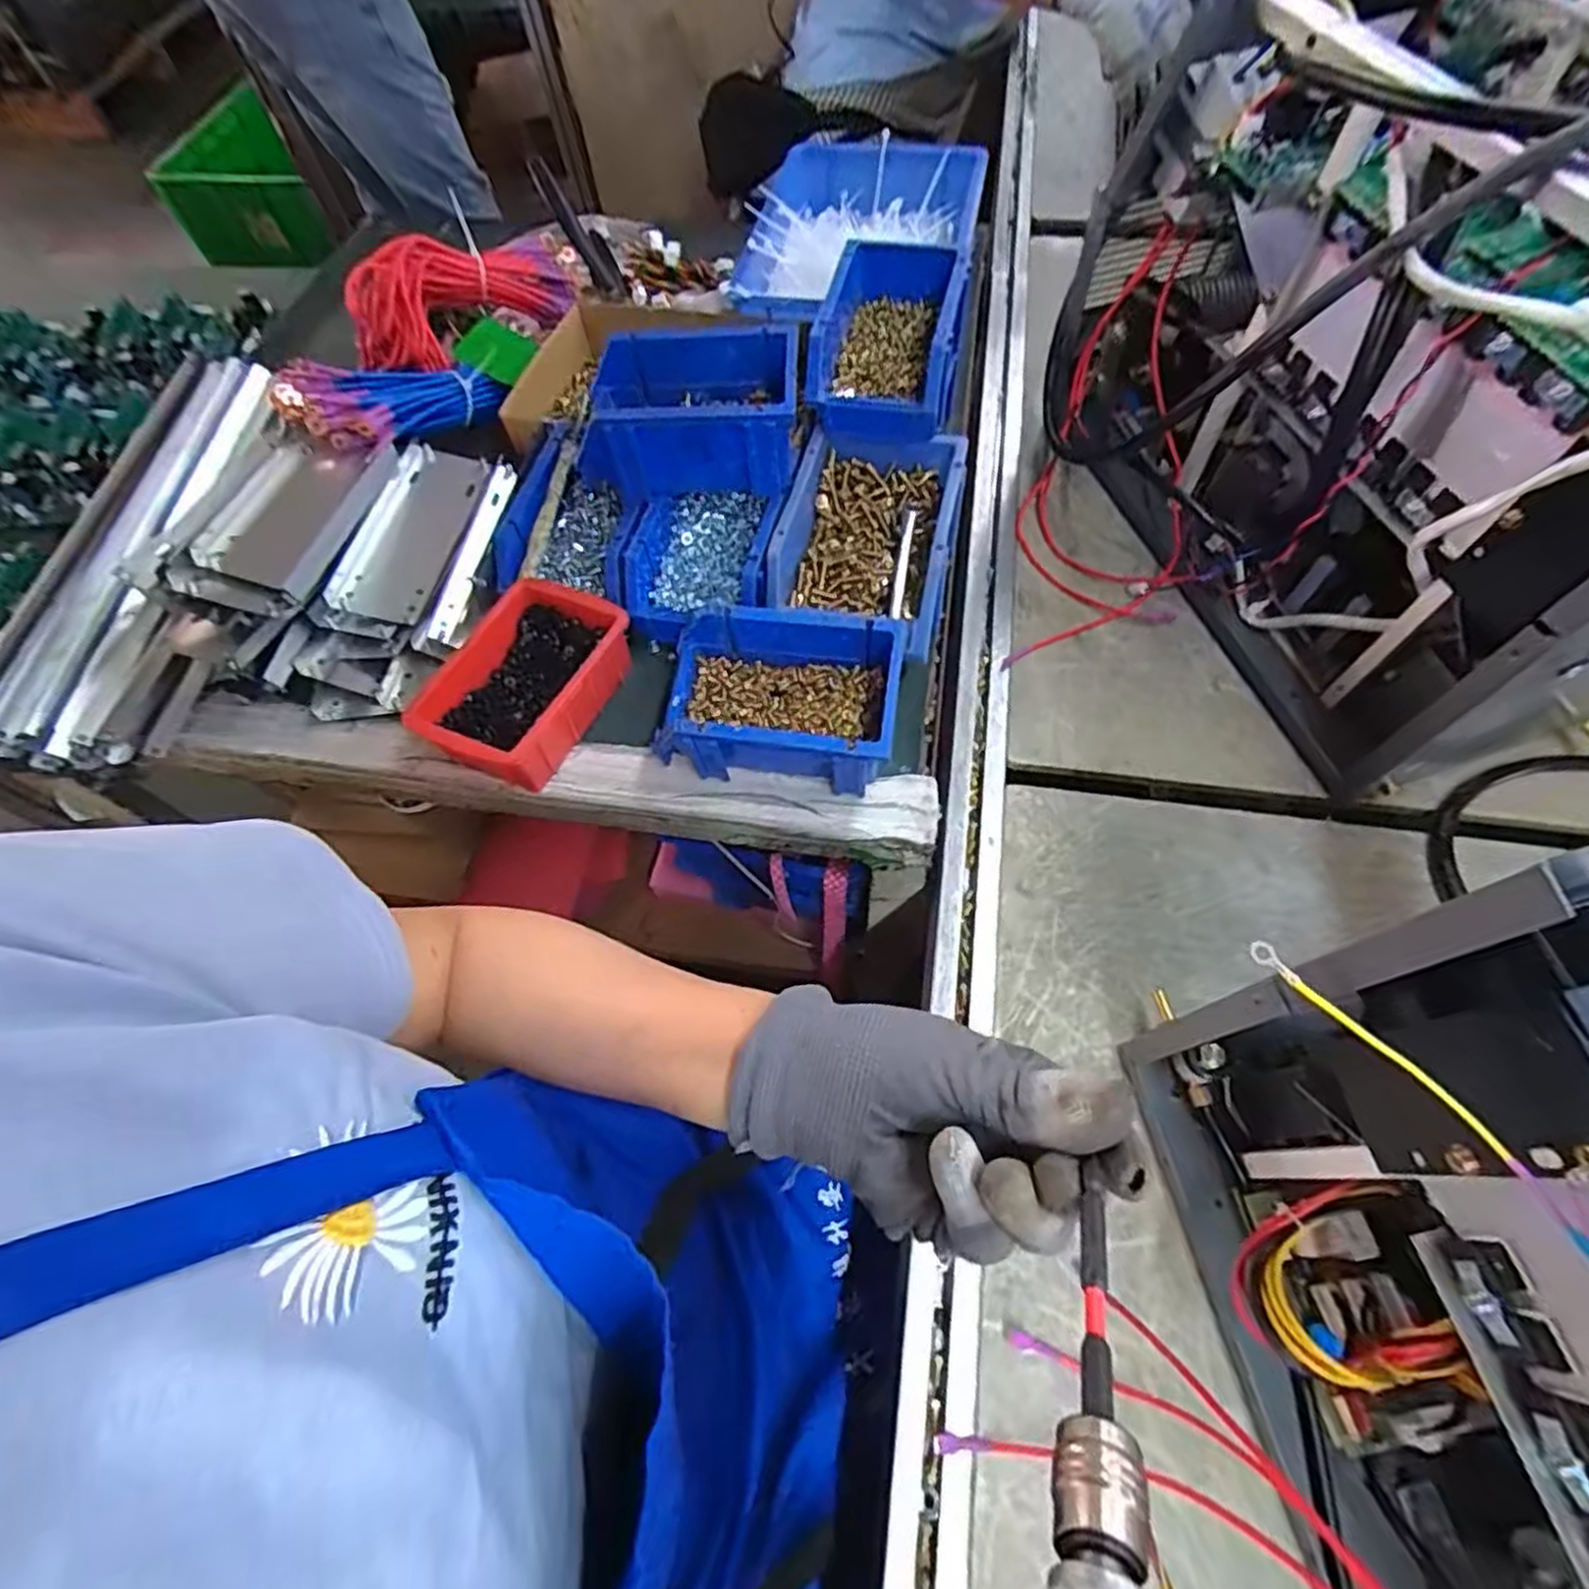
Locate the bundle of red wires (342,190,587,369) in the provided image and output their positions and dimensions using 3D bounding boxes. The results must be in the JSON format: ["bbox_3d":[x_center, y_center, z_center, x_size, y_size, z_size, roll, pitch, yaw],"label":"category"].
[{"bbox_3d":[-0.312,-0.472,0.690,0.108,0.090,0.216,33,70,19],"label":"bundle of red wires"}]

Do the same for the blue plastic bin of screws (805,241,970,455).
[{"bbox_3d":[0.077,-0.359,0.584,0.102,0.065,0.170,12,65,10],"label":"blue plastic bin of screws"}]

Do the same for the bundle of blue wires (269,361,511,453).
[{"bbox_3d":[-0.328,-0.330,0.626,0.168,0.037,0.079,-30,63,-37],"label":"bundle of blue wires"}]

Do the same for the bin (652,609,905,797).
[{"bbox_3d":[-0.010,-0.063,0.510,0.153,0.072,0.101,5,64,6],"label":"bin"}]

